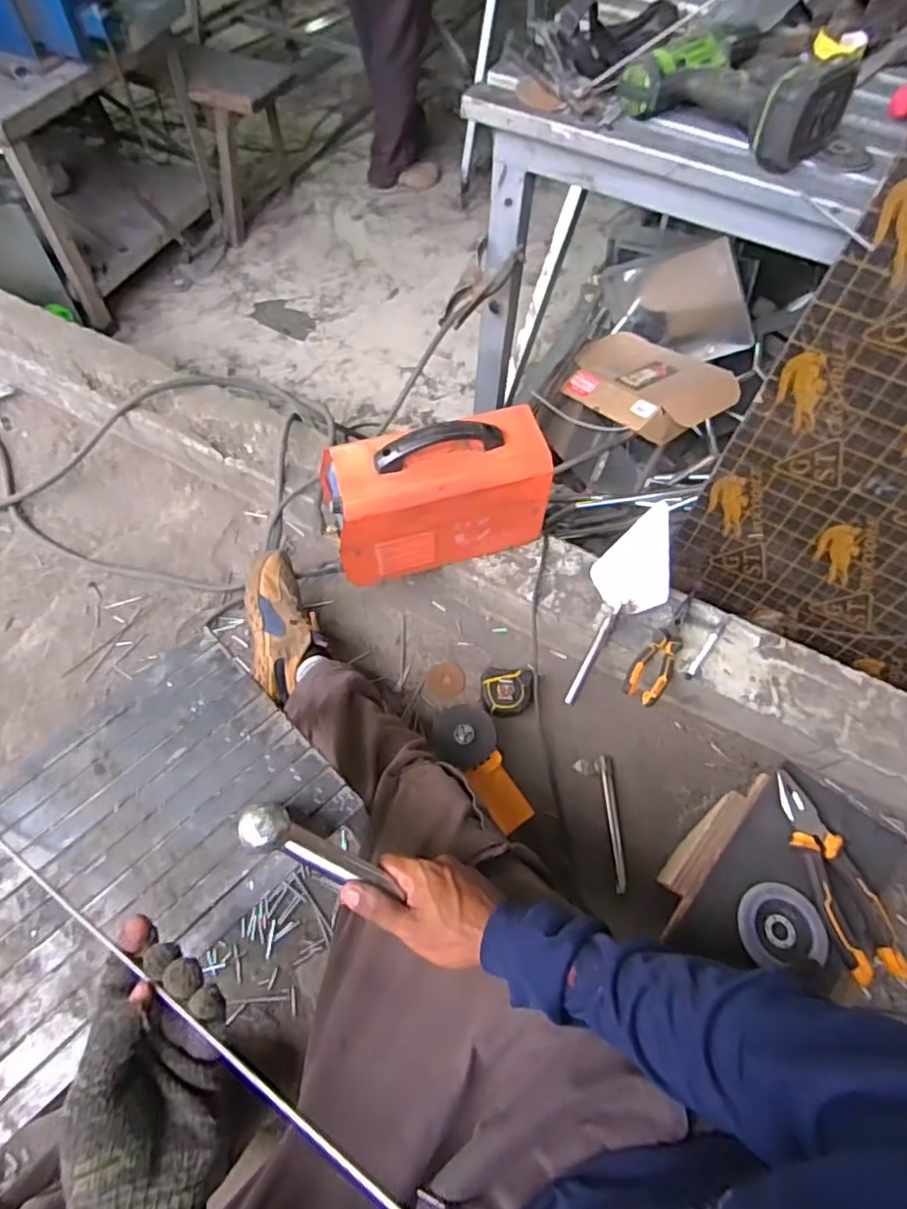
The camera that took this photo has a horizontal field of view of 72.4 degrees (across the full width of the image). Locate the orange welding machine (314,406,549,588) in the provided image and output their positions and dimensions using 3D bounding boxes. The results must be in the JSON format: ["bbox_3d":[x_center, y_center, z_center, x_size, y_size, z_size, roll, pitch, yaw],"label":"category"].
[{"bbox_3d":[-0.028,-0.174,0.949,0.313,0.219,0.135,-14,63,-10],"label":"orange welding machine"}]

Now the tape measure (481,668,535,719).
[{"bbox_3d":[0.087,0.147,1.015,0.082,0.049,0.082,2,61,-2],"label":"tape measure"}]

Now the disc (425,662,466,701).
[{"bbox_3d":[-0.012,0.128,1.045,0.063,0.008,0.068,1,61,-2],"label":"disc"}]

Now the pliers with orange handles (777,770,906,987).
[{"bbox_3d":[0.375,0.263,0.614,0.052,0.020,0.191,-9,62,-8],"label":"pliers with orange handles"}]

